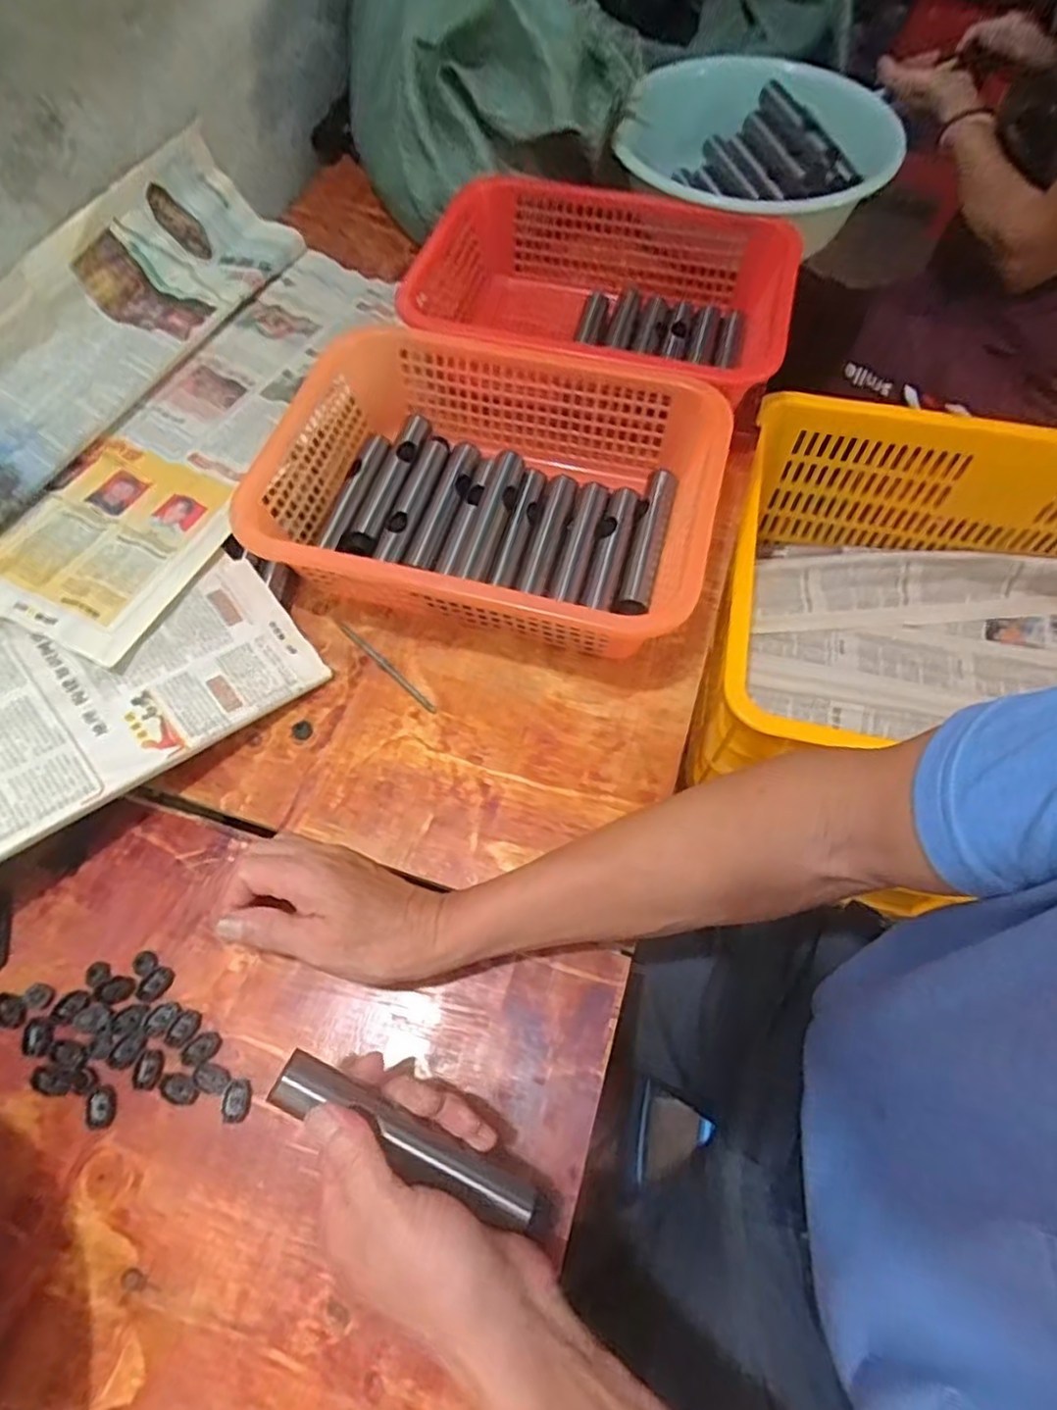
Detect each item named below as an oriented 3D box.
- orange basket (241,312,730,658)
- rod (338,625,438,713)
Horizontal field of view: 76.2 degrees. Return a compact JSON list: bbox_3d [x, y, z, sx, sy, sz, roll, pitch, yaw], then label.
[{"bbox_3d":[-0.035,-0.165,0.545,0.346,0.104,0.252,15,63,8],"label":"orange basket"},{"bbox_3d":[-0.110,-0.030,0.524,0.109,0.005,0.008,41,69,19],"label":"rod"}]

